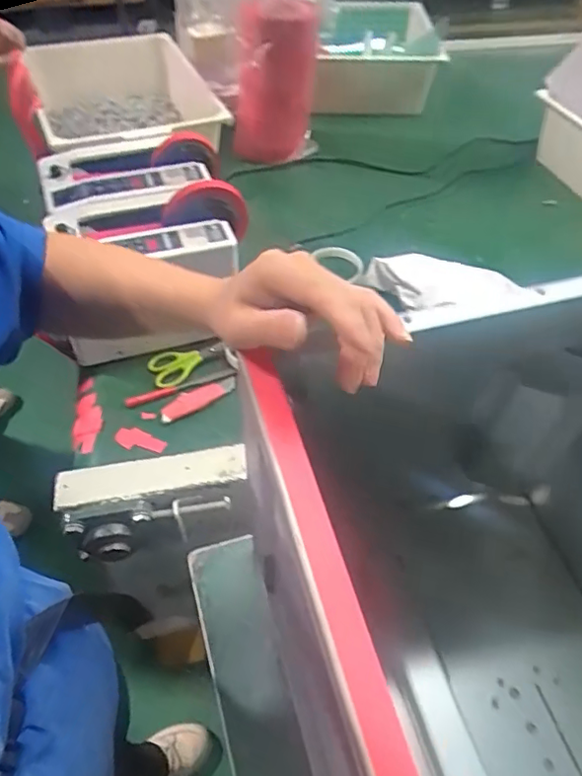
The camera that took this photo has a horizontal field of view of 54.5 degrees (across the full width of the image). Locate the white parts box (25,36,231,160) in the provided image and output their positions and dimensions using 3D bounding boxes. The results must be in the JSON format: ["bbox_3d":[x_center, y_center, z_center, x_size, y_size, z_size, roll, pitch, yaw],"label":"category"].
[{"bbox_3d":[-0.290,-0.490,1.003,0.287,0.124,0.447,-18,55,-15],"label":"white parts box"}]

